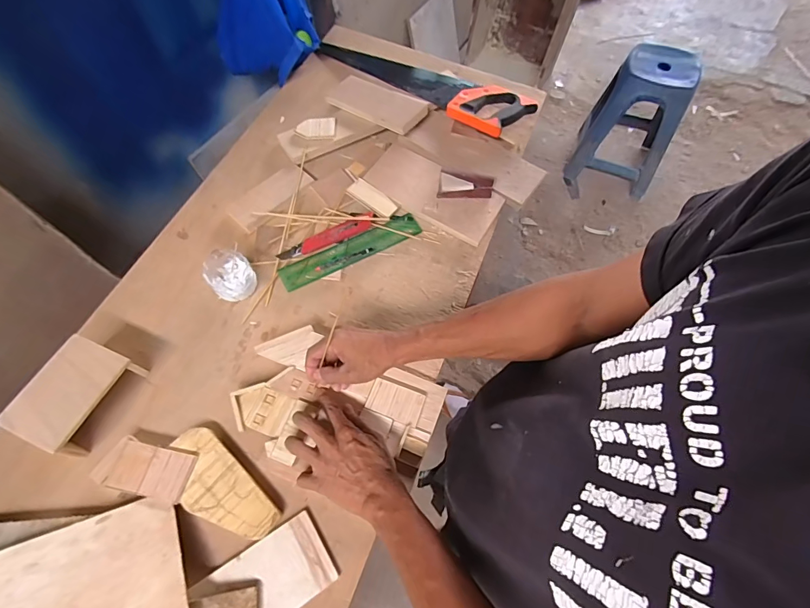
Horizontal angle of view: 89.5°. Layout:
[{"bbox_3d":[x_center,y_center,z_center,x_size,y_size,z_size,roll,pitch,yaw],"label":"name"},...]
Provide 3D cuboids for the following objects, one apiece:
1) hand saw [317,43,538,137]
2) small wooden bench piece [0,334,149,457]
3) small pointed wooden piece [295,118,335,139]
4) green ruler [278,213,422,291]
[{"bbox_3d":[0.025,-0.479,0.867,0.500,0.038,0.119,30,67,13],"label":"hand saw"},{"bbox_3d":[-0.434,0.121,0.545,0.091,0.068,0.130,20,65,8],"label":"small wooden bench piece"},{"bbox_3d":[-0.173,-0.338,0.789,0.076,0.006,0.062,-4,61,3],"label":"small pointed wooden piece"},{"bbox_3d":[-0.090,-0.093,0.703,0.254,0.011,0.046,-28,68,-14],"label":"green ruler"}]

